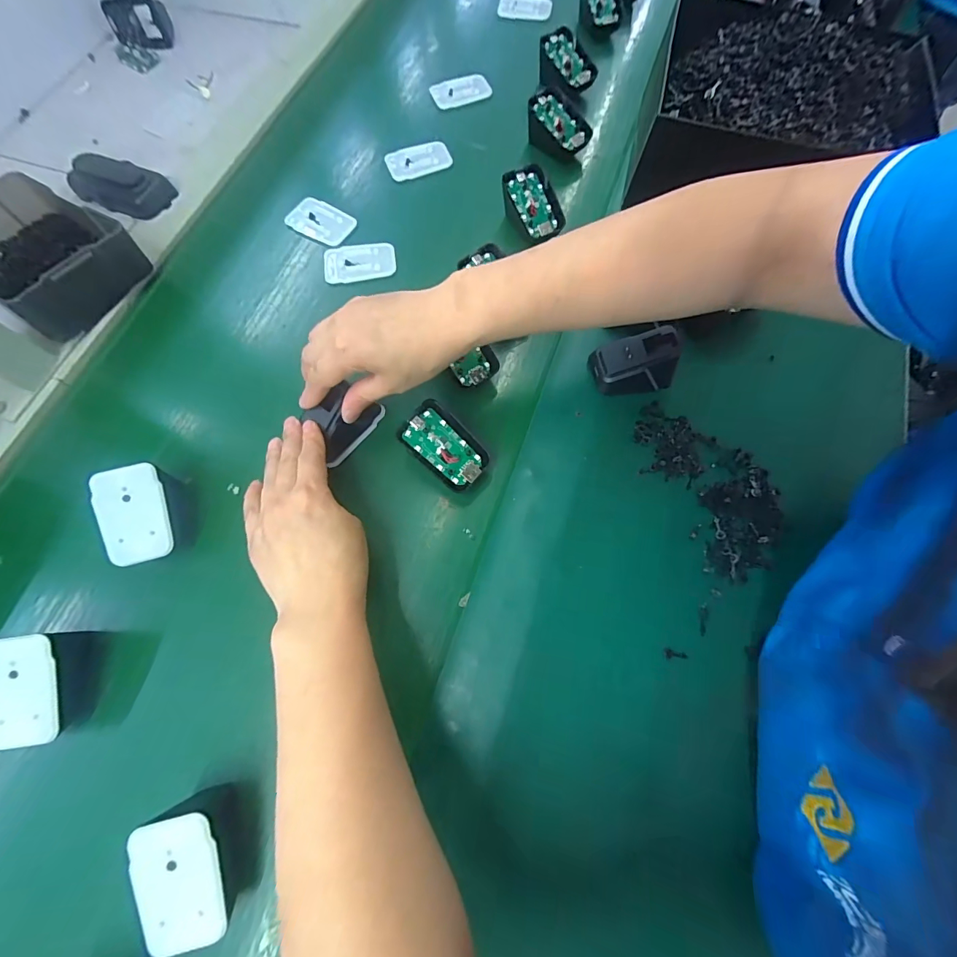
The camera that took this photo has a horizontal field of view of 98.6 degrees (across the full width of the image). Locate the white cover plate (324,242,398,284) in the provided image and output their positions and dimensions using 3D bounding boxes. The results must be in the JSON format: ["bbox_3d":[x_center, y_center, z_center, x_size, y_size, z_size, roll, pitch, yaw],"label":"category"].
[{"bbox_3d":[-0.118,-0.215,0.407,0.069,0.007,0.040,-11,72,-3],"label":"white cover plate"}]

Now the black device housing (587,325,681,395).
[{"bbox_3d":[0.130,-0.096,0.338,0.067,0.041,0.033,-6,71,-1],"label":"black device housing"}]

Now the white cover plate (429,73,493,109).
[{"bbox_3d":[-0.020,-0.465,0.494,0.070,0.004,0.038,-18,84,-4],"label":"white cover plate"}]

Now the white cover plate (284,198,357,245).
[{"bbox_3d":[-0.165,-0.271,0.431,0.071,0.007,0.044,35,73,9],"label":"white cover plate"}]

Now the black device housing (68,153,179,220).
[{"bbox_3d":[-0.375,-0.308,0.430,0.103,0.026,0.051,24,72,6],"label":"black device housing"}]

